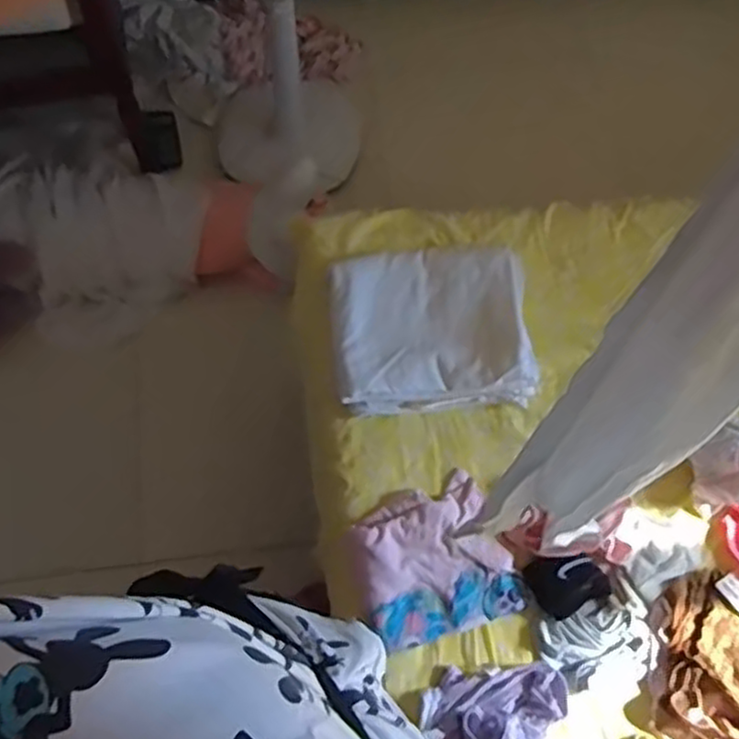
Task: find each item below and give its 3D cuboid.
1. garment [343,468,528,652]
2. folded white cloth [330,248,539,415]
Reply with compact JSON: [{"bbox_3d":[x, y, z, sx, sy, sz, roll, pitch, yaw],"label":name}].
[{"bbox_3d":[0.079,0.241,0.911,0.192,0.030,0.177,-20,70,-11],"label":"garment"},{"bbox_3d":[0.085,-0.062,1.025,0.270,0.068,0.240,-5,68,-5],"label":"folded white cloth"}]

